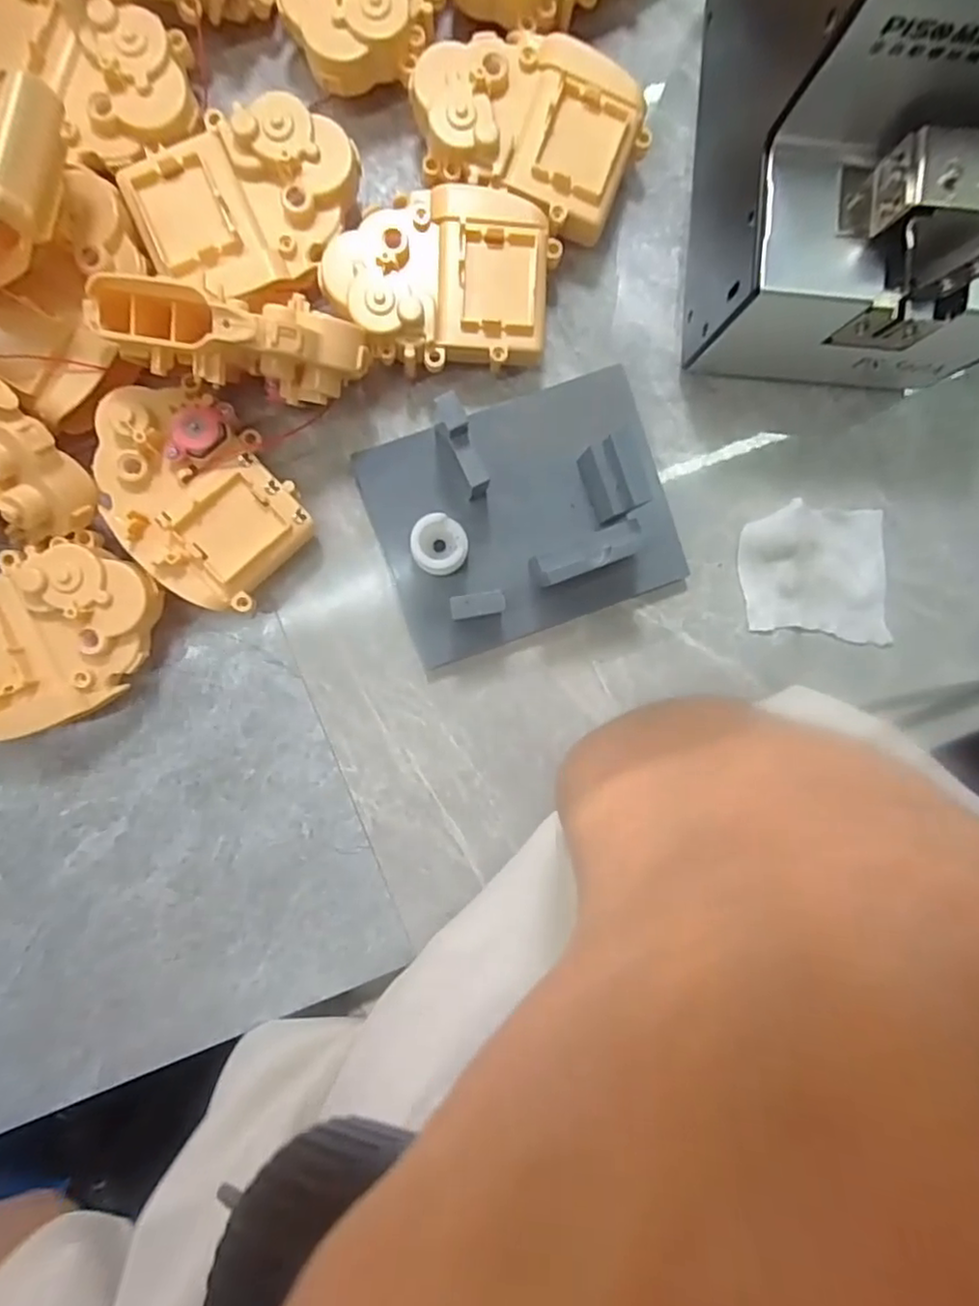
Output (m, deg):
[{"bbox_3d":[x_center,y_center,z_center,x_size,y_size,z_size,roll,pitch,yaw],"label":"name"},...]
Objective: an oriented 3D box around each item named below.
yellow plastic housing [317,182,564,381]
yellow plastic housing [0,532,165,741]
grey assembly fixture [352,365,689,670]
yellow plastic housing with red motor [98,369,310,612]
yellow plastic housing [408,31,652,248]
[{"bbox_3d":[-0.021,-0.168,0.291,0.098,0.030,0.074,-2,92,-4],"label":"yellow plastic housing"},{"bbox_3d":[-0.192,-0.008,0.289,0.096,0.037,0.071,-20,93,-3],"label":"yellow plastic housing"},{"bbox_3d":[0.018,-0.065,0.301,0.137,0.042,0.108,-20,93,-3],"label":"grey assembly fixture"},{"bbox_3d":[-0.132,-0.072,0.291,0.097,0.038,0.072,42,89,-4],"label":"yellow plastic housing with red motor"},{"bbox_3d":[0.017,-0.238,0.295,0.099,0.036,0.075,21,90,-5],"label":"yellow plastic housing"}]

